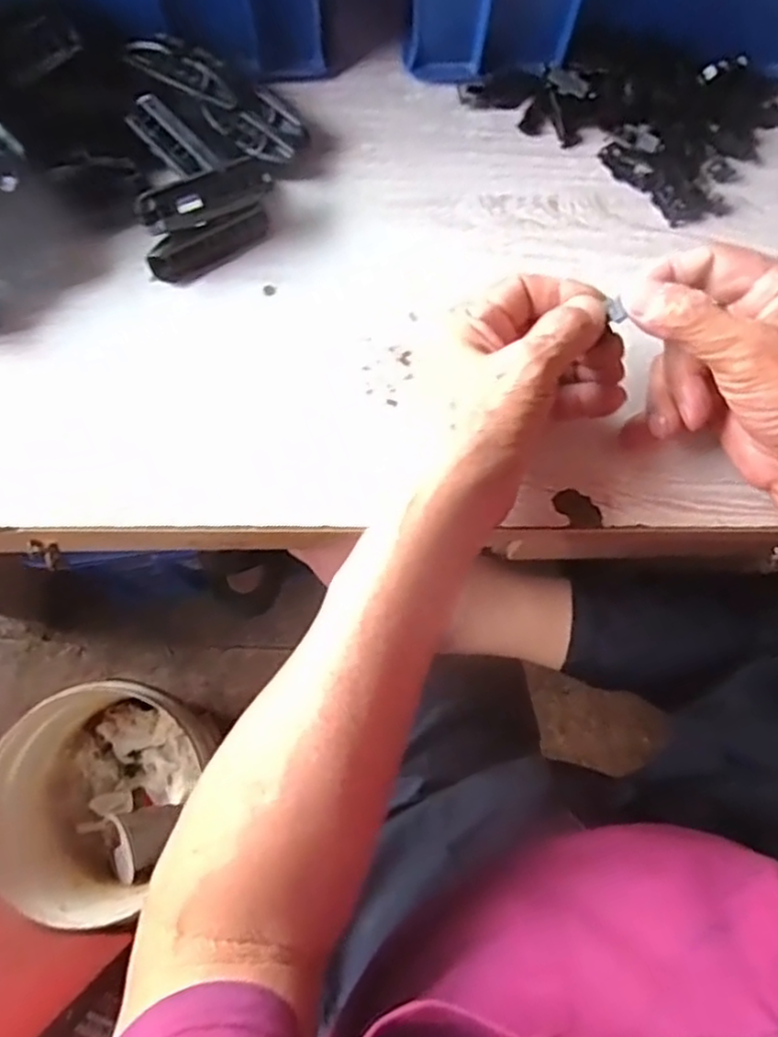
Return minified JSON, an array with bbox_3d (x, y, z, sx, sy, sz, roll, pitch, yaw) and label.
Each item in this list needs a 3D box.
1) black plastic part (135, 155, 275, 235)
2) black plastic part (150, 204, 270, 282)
[{"bbox_3d":[-0.098,-0.171,0.379,0.070,0.013,0.019,-24,78,-7],"label":"black plastic part"},{"bbox_3d":[-0.099,-0.153,0.396,0.069,0.022,0.012,-26,78,-7],"label":"black plastic part"}]

